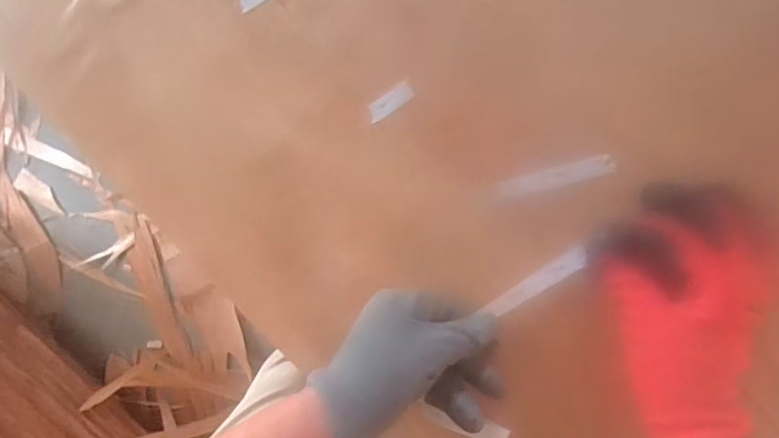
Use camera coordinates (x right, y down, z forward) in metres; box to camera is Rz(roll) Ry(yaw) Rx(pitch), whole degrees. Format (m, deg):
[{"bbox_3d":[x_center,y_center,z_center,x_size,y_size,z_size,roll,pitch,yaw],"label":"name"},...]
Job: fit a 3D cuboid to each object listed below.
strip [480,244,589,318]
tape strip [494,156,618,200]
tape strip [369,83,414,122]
[{"bbox_3d":[0.100,0.043,0.371,0.075,0.009,0.014,-34,89,5],"label":"strip"},{"bbox_3d":[0.116,-0.029,0.385,0.082,0.004,0.014,-14,96,18],"label":"tape strip"},{"bbox_3d":[0.001,-0.084,0.390,0.034,0.004,0.012,-34,89,4],"label":"tape strip"}]

